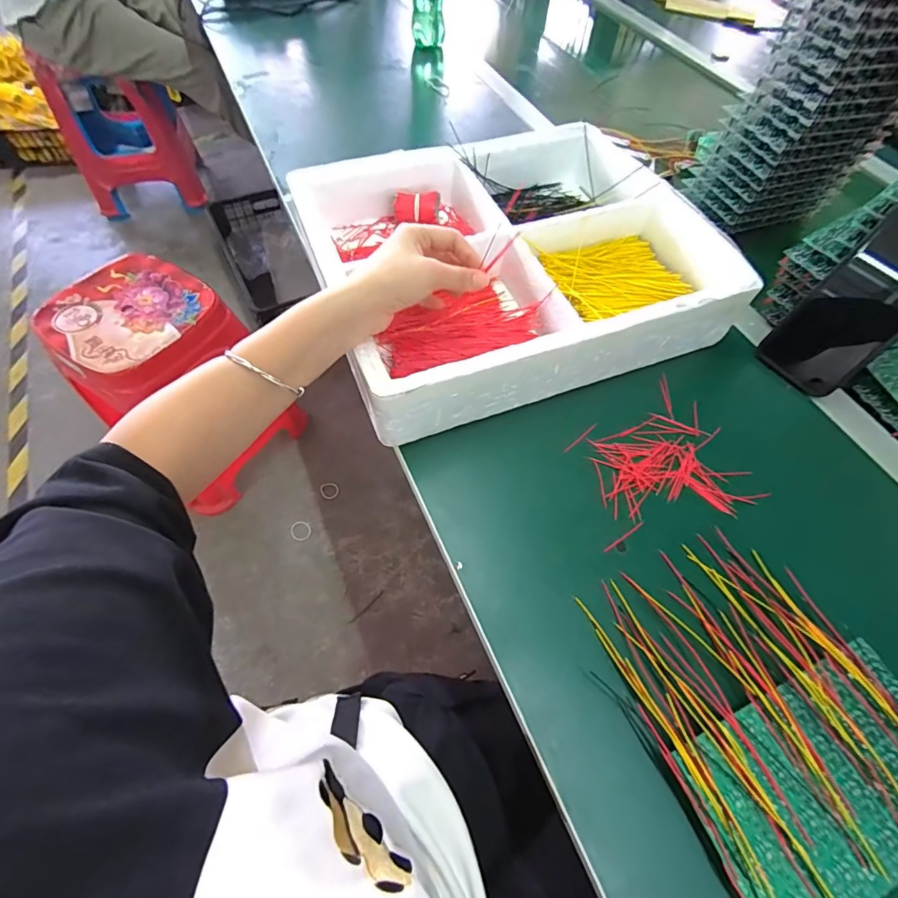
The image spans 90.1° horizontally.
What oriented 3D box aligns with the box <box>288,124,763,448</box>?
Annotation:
[{"bbox_3d":[0.064,-0.198,0.468,0.375,0.078,0.304,-18,62,-13],"label":"box"}]

